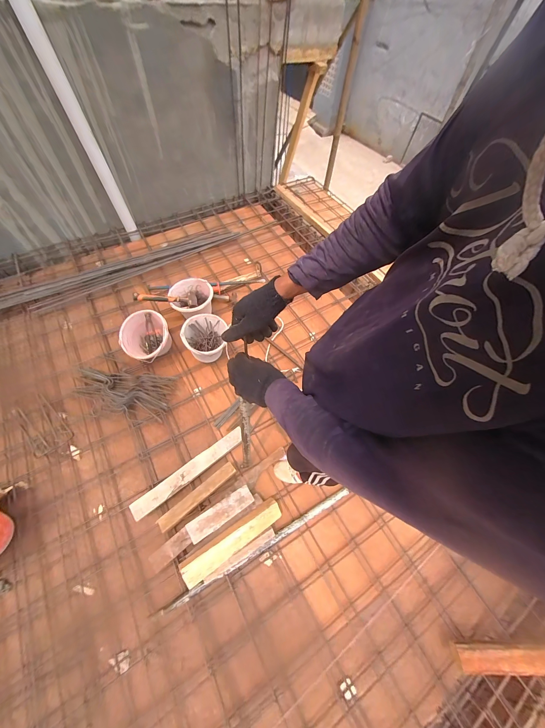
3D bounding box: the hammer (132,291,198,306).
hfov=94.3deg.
[{"bbox_3d":[-0.562,-0.341,1.340,0.310,0.038,0.100,-4,60,-25],"label":"hammer"}]

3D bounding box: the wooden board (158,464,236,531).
[{"bbox_3d":[-0.289,0.517,0.999,0.325,0.034,0.054,-36,69,-22],"label":"wooden board"}]

